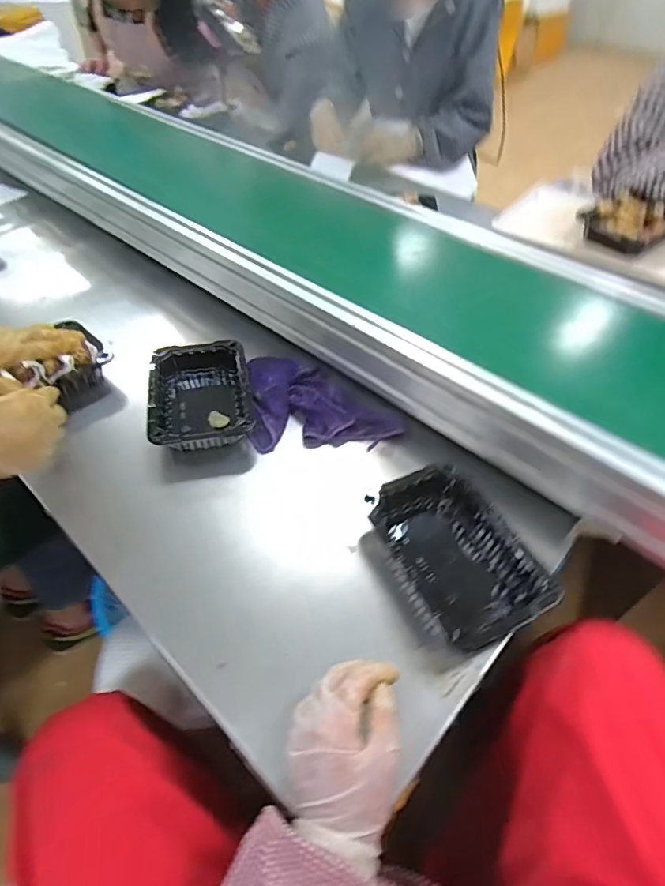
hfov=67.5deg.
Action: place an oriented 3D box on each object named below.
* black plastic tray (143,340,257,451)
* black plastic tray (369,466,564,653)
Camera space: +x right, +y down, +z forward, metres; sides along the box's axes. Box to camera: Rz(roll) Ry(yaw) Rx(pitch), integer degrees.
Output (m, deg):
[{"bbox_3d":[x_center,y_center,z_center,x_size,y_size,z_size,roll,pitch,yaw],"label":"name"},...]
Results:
[{"bbox_3d":[-0.172,-0.066,0.652,0.127,0.042,0.183,-10,49,-11],"label":"black plastic tray"},{"bbox_3d":[0.120,0.112,0.511,0.127,0.046,0.187,-18,51,-18],"label":"black plastic tray"}]

